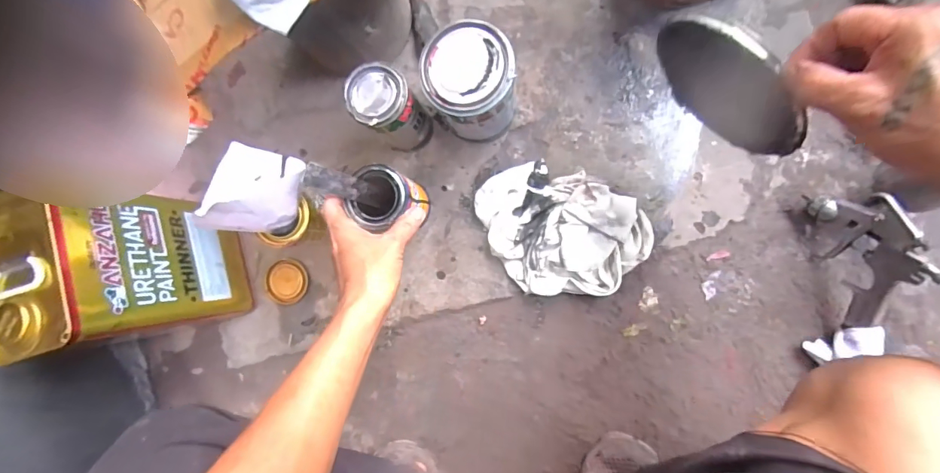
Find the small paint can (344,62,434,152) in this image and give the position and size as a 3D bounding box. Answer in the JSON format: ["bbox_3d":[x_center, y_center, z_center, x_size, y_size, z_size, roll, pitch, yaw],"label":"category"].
[{"bbox_3d":[-0.097,-0.158,0.550,0.074,0.133,0.070,0,91,8],"label":"small paint can"}]

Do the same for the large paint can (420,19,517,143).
[{"bbox_3d":[0.004,-0.183,0.532,0.101,0.148,0.103,0,91,8],"label":"large paint can"}]

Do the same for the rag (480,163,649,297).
[{"bbox_3d":[0.122,-0.011,0.568,0.226,0.051,0.175,-1,91,8],"label":"rag"}]

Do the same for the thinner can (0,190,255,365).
[{"bbox_3d":[-0.410,0.034,0.528,0.127,0.247,0.165,-10,88,8],"label":"thinner can"}]

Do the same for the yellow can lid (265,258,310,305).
[{"bbox_3d":[-0.269,0.066,0.631,0.061,0.005,0.065,0,91,8],"label":"yellow can lid"}]

